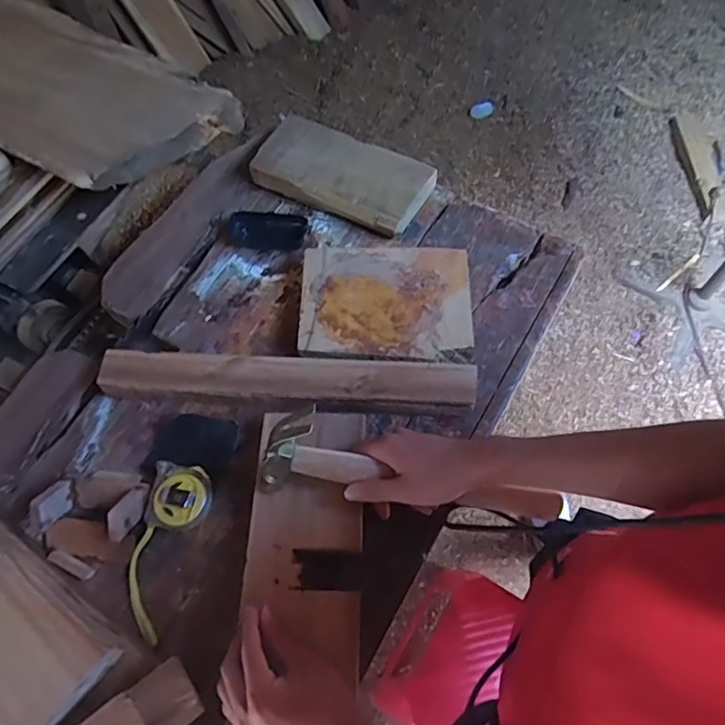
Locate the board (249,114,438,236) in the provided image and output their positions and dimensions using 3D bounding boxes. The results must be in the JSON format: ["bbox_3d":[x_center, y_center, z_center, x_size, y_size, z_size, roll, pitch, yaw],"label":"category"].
[{"bbox_3d":[-0.027,-0.274,0.806,0.246,0.037,0.120,28,68,16],"label":"board"}]

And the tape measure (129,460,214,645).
[{"bbox_3d":[-0.209,0.194,0.589,0.066,0.030,0.173,7,64,6],"label":"tape measure"}]

